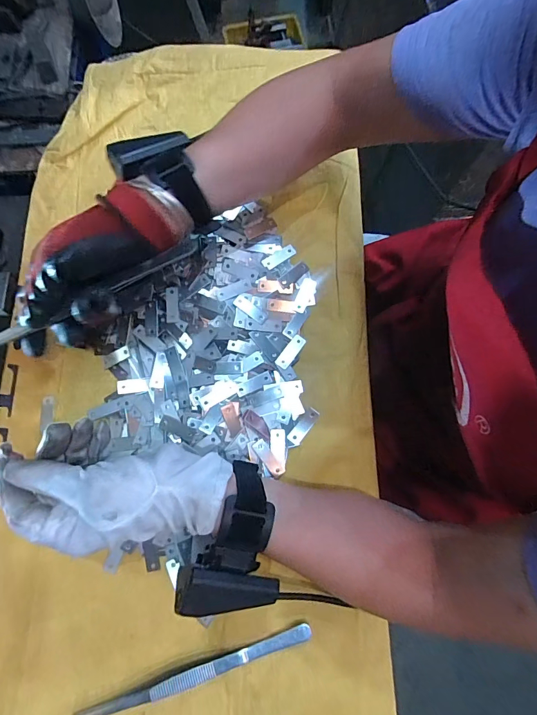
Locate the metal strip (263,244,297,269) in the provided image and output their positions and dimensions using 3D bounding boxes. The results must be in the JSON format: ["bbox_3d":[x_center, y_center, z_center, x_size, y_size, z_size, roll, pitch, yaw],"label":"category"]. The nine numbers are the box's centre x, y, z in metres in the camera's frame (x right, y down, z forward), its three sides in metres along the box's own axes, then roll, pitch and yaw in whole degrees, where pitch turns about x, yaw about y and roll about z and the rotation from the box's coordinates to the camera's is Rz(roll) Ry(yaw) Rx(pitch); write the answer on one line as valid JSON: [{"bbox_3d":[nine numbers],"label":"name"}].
[{"bbox_3d":[0.011,-0.102,0.384,0.035,0.004,0.014,-33,79,-6],"label":"metal strip"}]

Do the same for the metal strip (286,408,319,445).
[{"bbox_3d":[0.031,0.061,0.341,0.010,0.004,0.036,40,81,9],"label":"metal strip"}]

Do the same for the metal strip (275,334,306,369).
[{"bbox_3d":[0.021,-0.006,0.361,0.013,0.004,0.036,34,80,8],"label":"metal strip"}]

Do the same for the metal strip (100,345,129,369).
[{"bbox_3d":[-0.146,-0.001,0.362,0.029,0.004,0.013,-25,77,9],"label":"metal strip"}]

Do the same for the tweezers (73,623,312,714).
[{"bbox_3d":[-0.057,0.245,0.293,0.186,0.012,0.013,-16,77,-3],"label":"tweezers"}]

